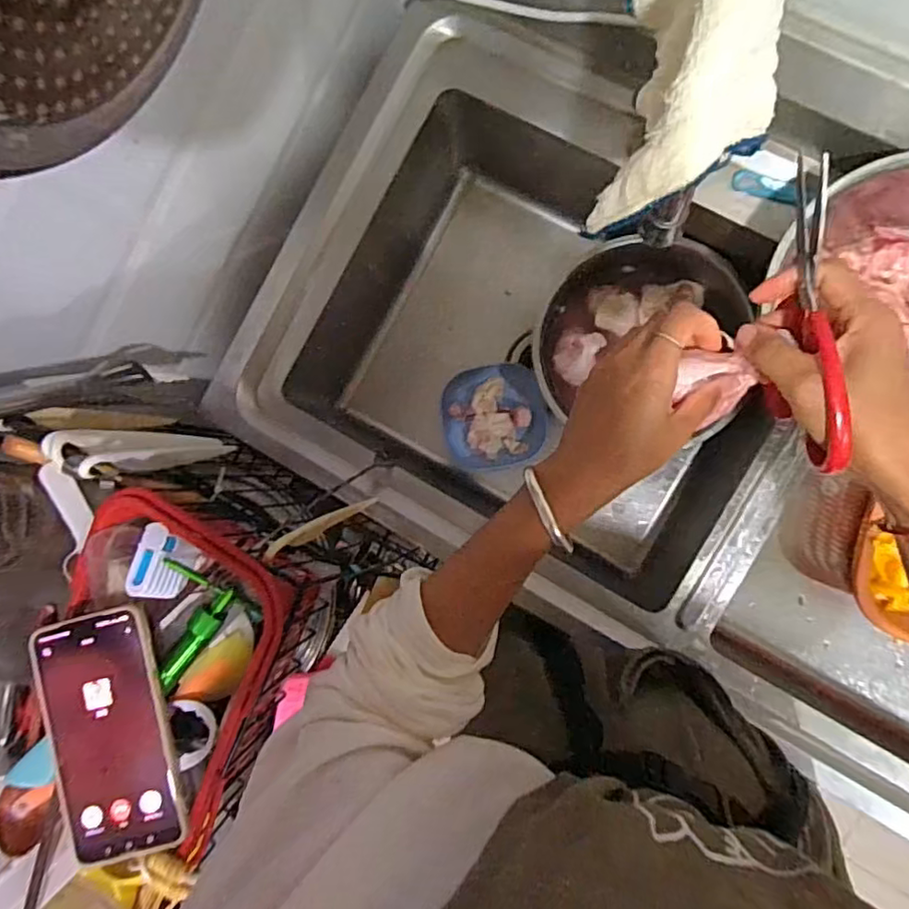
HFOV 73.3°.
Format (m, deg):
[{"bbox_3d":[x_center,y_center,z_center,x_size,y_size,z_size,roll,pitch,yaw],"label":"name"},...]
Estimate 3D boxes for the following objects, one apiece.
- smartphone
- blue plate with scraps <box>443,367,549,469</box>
[{"bbox_3d":[-0.235,0.192,0.417,0.077,0.012,0.161,-12,86,-8],"label":"smartphone"},{"bbox_3d":[0.050,-0.057,0.878,0.133,0.040,0.133,-12,93,1],"label":"blue plate with scraps"}]

